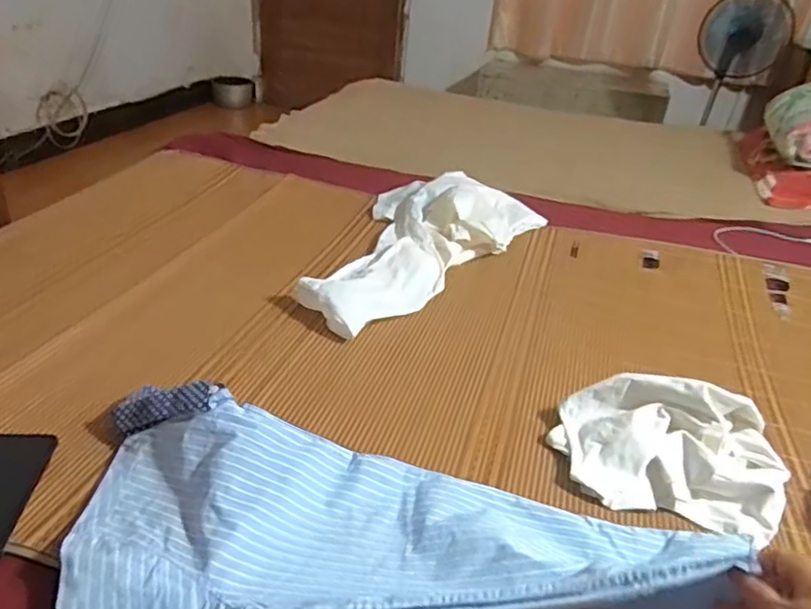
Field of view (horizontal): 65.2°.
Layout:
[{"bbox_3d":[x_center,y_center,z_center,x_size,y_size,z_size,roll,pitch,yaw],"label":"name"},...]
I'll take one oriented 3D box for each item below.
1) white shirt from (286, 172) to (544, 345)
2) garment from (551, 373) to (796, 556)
[{"bbox_3d":[-0.011,-0.135,1.165,0.309,0.073,0.600,24,34,28],"label":"white shirt"},{"bbox_3d":[0.302,0.149,0.716,0.241,0.083,0.148,13,30,11],"label":"garment"}]

